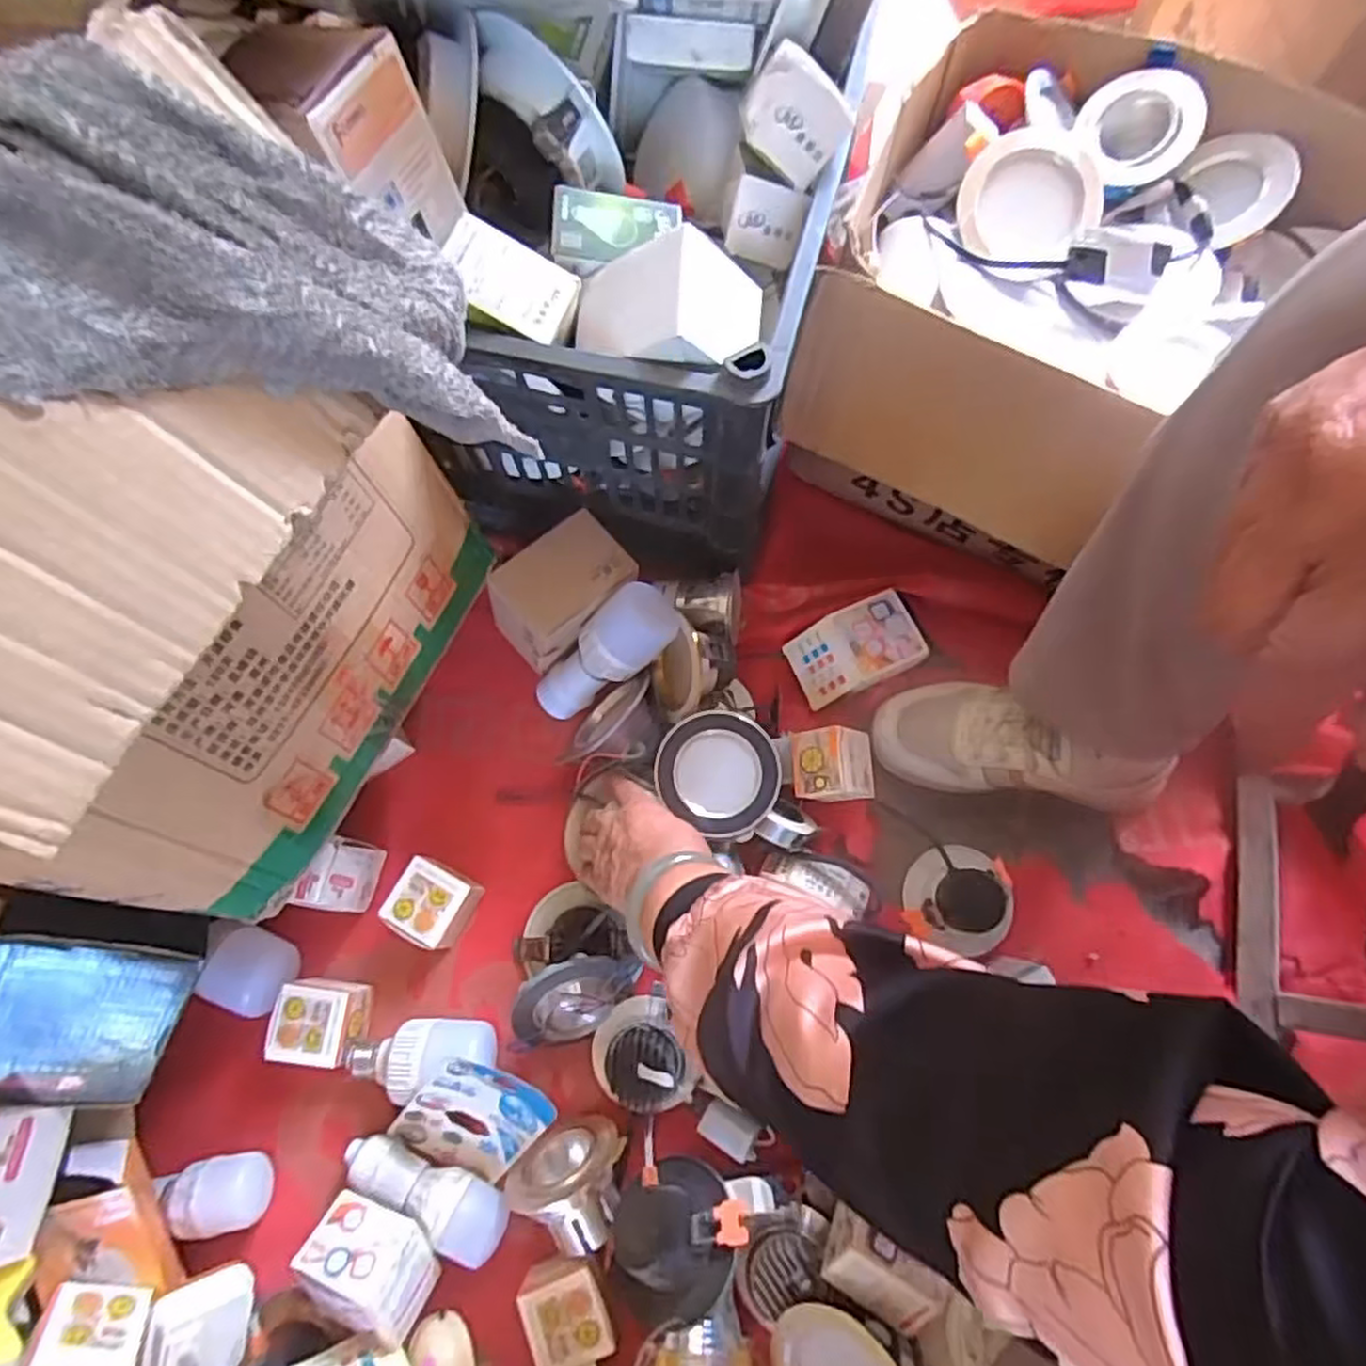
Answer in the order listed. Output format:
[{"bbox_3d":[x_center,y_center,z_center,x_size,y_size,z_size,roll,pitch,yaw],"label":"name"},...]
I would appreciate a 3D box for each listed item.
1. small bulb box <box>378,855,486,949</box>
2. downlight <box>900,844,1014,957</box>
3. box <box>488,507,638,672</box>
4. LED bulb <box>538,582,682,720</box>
[{"bbox_3d":[-0.200,0.176,0.605,0.060,0.046,0.057,25,76,6],"label":"small bulb box"},{"bbox_3d":[0.227,0.174,0.604,0.083,0.042,0.084,0,75,0],"label":"downlight"},{"bbox_3d":[-0.101,-0.077,0.618,0.115,0.058,0.075,-40,79,-10],"label":"box"},{"bbox_3d":[-0.067,-0.020,0.620,0.140,0.054,0.059,-39,75,30],"label":"LED bulb"}]

